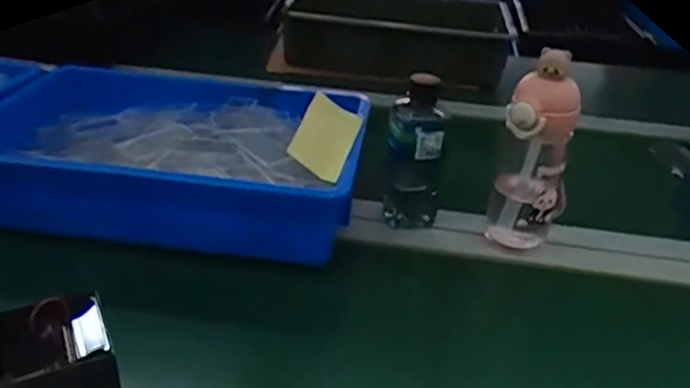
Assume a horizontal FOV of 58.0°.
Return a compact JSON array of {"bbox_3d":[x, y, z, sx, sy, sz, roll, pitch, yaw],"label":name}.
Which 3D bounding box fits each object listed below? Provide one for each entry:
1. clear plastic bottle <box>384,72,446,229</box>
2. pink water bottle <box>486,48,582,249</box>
[{"bbox_3d":[0.075,-0.041,0.671,0.061,0.160,0.053,6,31,4],"label":"clear plastic bottle"},{"bbox_3d":[0.192,-0.035,0.628,0.073,0.201,0.062,14,32,17],"label":"pink water bottle"}]

